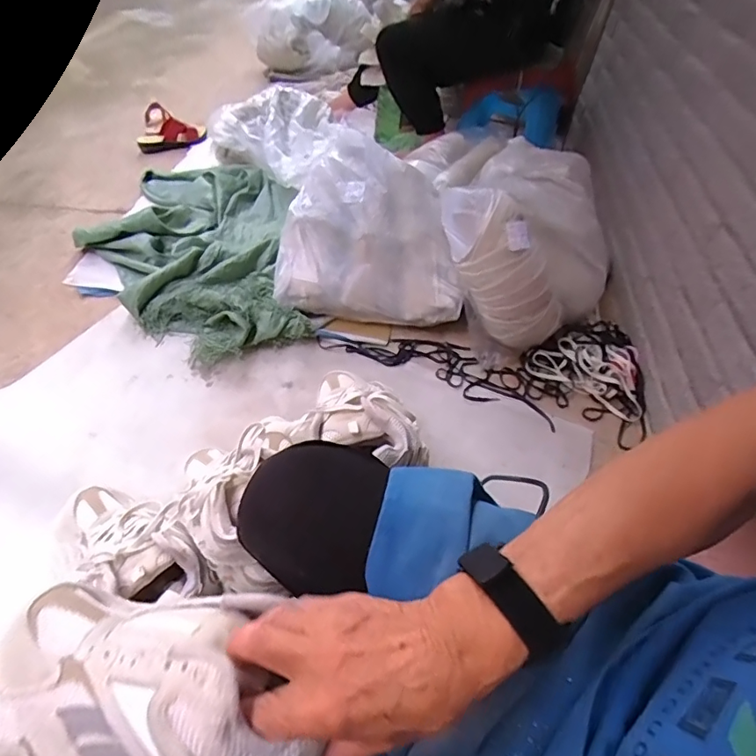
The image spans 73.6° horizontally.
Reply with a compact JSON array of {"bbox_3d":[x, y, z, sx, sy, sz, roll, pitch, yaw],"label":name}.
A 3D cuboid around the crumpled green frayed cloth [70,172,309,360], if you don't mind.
[{"bbox_3d":[-0.460,-0.340,1.258,0.515,0.080,0.804,-8,47,-6],"label":"crumpled green frayed cloth"}]

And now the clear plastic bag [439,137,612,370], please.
[{"bbox_3d":[0.313,-0.273,1.097,0.376,0.284,0.313,-26,55,-23],"label":"clear plastic bag"}]

